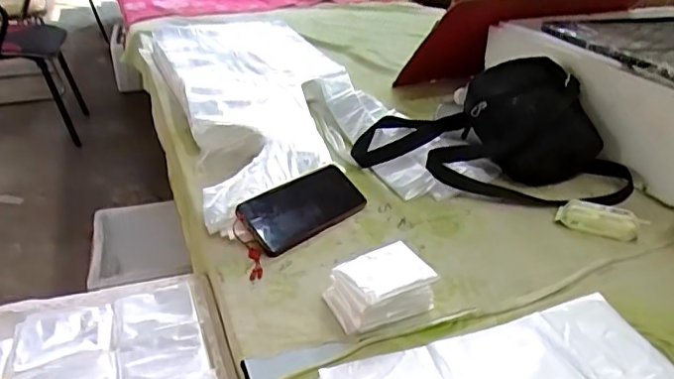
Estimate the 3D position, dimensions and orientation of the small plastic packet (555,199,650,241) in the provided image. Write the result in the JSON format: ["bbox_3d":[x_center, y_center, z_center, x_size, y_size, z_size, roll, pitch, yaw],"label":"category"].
[{"bbox_3d":[0.325,0.038,0.687,0.099,0.024,0.041,15,34,24],"label":"small plastic packet"}]

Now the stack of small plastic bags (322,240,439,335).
[{"bbox_3d":[0.043,0.098,0.562,0.096,0.052,0.074,-14,33,-22],"label":"stack of small plastic bags"}]

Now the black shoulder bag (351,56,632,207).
[{"bbox_3d":[0.226,-0.092,0.804,0.373,0.138,0.202,11,32,19],"label":"black shoulder bag"}]

